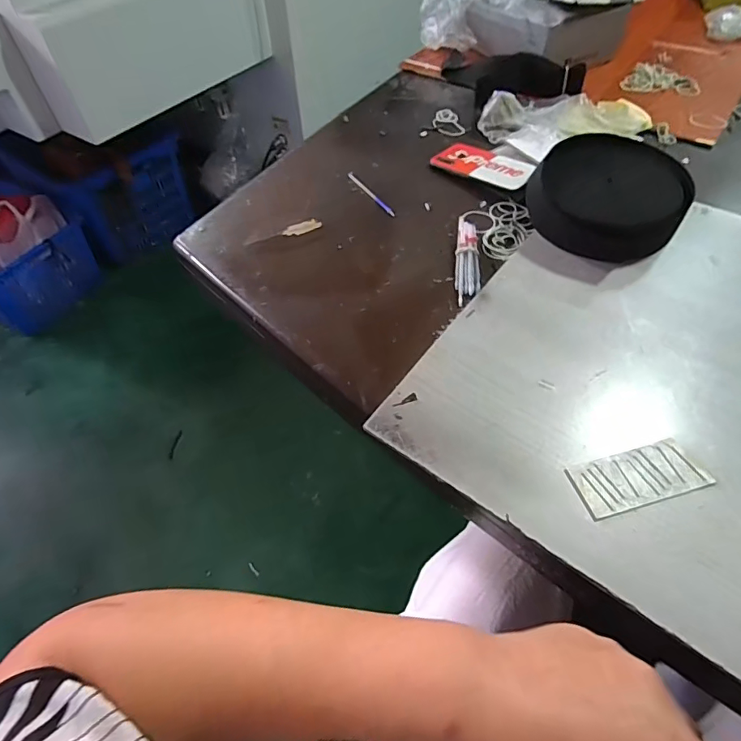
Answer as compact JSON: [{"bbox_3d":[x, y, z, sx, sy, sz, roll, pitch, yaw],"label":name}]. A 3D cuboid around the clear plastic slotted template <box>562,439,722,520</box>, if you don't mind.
[{"bbox_3d":[0.239,0.094,0.419,0.115,0.004,0.050,-13,53,-9],"label":"clear plastic slotted template"}]

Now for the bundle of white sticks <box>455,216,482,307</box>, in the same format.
[{"bbox_3d":[0.124,-0.147,0.601,0.029,0.013,0.157,3,53,4],"label":"bundle of white sticks"}]

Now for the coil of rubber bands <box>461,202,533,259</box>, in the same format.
[{"bbox_3d":[0.182,-0.194,0.640,0.086,0.007,0.110,-15,54,-10],"label":"coil of rubber bands"}]

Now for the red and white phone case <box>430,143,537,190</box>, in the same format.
[{"bbox_3d":[0.172,-0.310,0.705,0.071,0.006,0.155,-41,56,-18],"label":"red and white phone case"}]

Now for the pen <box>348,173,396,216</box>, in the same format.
[{"bbox_3d":[0.000,-0.265,0.701,0.010,0.004,0.127,-27,57,-15],"label":"pen"}]

